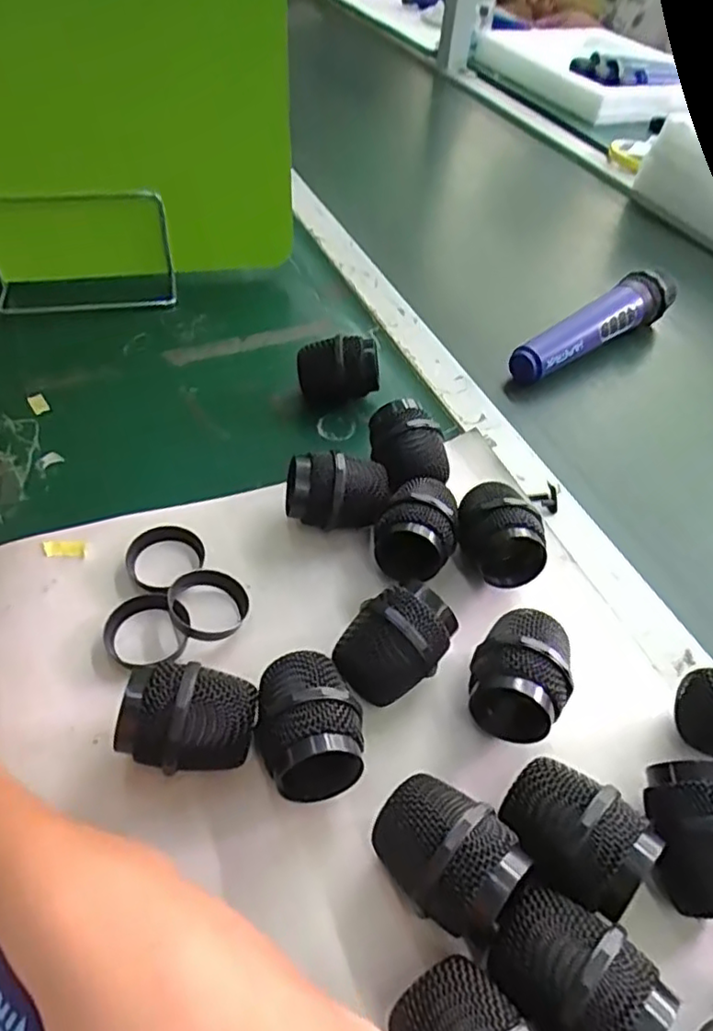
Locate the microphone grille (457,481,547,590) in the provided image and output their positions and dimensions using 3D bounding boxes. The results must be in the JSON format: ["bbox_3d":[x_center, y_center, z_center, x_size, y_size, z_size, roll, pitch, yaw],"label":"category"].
[{"bbox_3d":[0.083,0.011,0.381,0.044,0.049,0.059,0,49,-6],"label":"microphone grille"}]

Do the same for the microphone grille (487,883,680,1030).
[{"bbox_3d":[0.078,0.175,0.240,0.058,0.050,0.041,30,52,19],"label":"microphone grille"}]

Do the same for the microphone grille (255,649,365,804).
[{"bbox_3d":[-0.023,0.098,0.299,0.045,0.046,0.060,-8,50,-13],"label":"microphone grille"}]

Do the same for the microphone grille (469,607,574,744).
[{"bbox_3d":[0.082,0.079,0.322,0.045,0.048,0.060,20,49,11],"label":"microphone grille"}]

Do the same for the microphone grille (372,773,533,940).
[{"bbox_3d":[0.034,0.141,0.265,0.057,0.048,0.044,33,53,21],"label":"microphone grille"}]

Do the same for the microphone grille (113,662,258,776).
[{"bbox_3d":[-0.076,0.096,0.298,0.058,0.051,0.040,7,48,0],"label":"microphone grille"}]

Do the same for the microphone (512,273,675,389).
[{"bbox_3d":[0.210,-0.168,0.563,0.185,0.047,0.036,-28,57,-27],"label":"microphone"}]

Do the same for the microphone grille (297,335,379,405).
[{"bbox_3d":[-0.014,-0.108,0.479,0.053,0.049,0.037,-12,51,-17],"label":"microphone grille"}]

